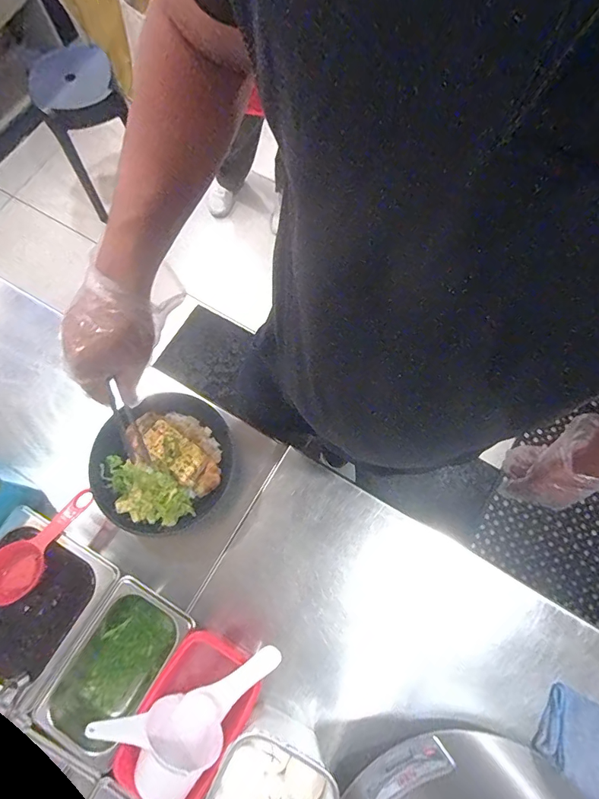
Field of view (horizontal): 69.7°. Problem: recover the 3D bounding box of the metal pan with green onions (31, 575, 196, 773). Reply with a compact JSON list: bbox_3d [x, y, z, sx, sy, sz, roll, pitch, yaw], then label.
[{"bbox_3d":[-0.219,0.316,0.520,0.110,0.062,0.171,30,75,8],"label":"metal pan with green onions"}]

